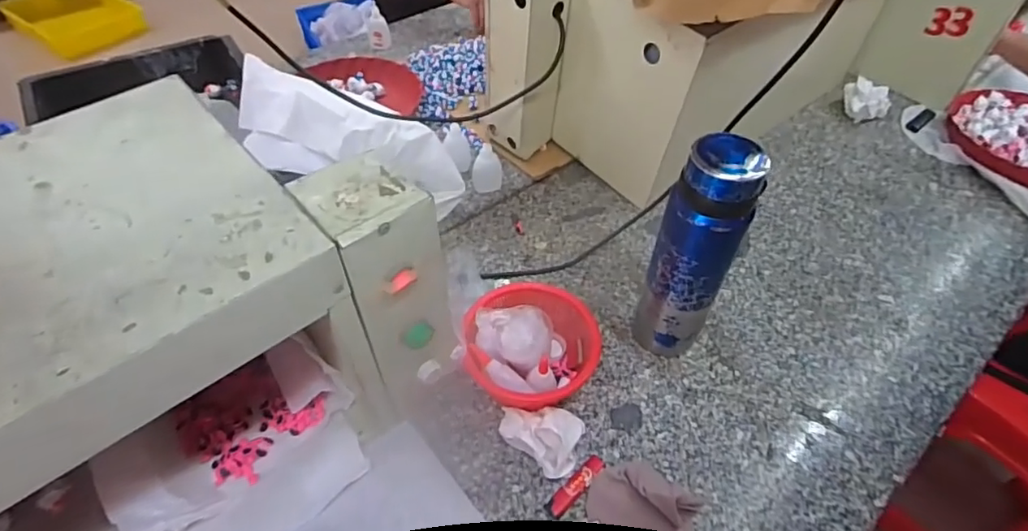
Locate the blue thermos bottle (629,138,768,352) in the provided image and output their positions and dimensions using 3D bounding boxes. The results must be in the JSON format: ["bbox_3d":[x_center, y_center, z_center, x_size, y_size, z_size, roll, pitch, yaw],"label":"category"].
[{"bbox_3d":[0.185,-0.004,0.580,0.076,0.269,0.063,23,52,18],"label":"blue thermos bottle"}]

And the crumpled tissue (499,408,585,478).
[{"bbox_3d":[0.026,0.174,0.569,0.083,0.049,0.061,15,50,12],"label":"crumpled tissue"}]

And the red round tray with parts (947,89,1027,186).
[{"bbox_3d":[0.847,-0.213,0.913,0.214,0.056,0.243,4,49,3],"label":"red round tray with parts"}]

